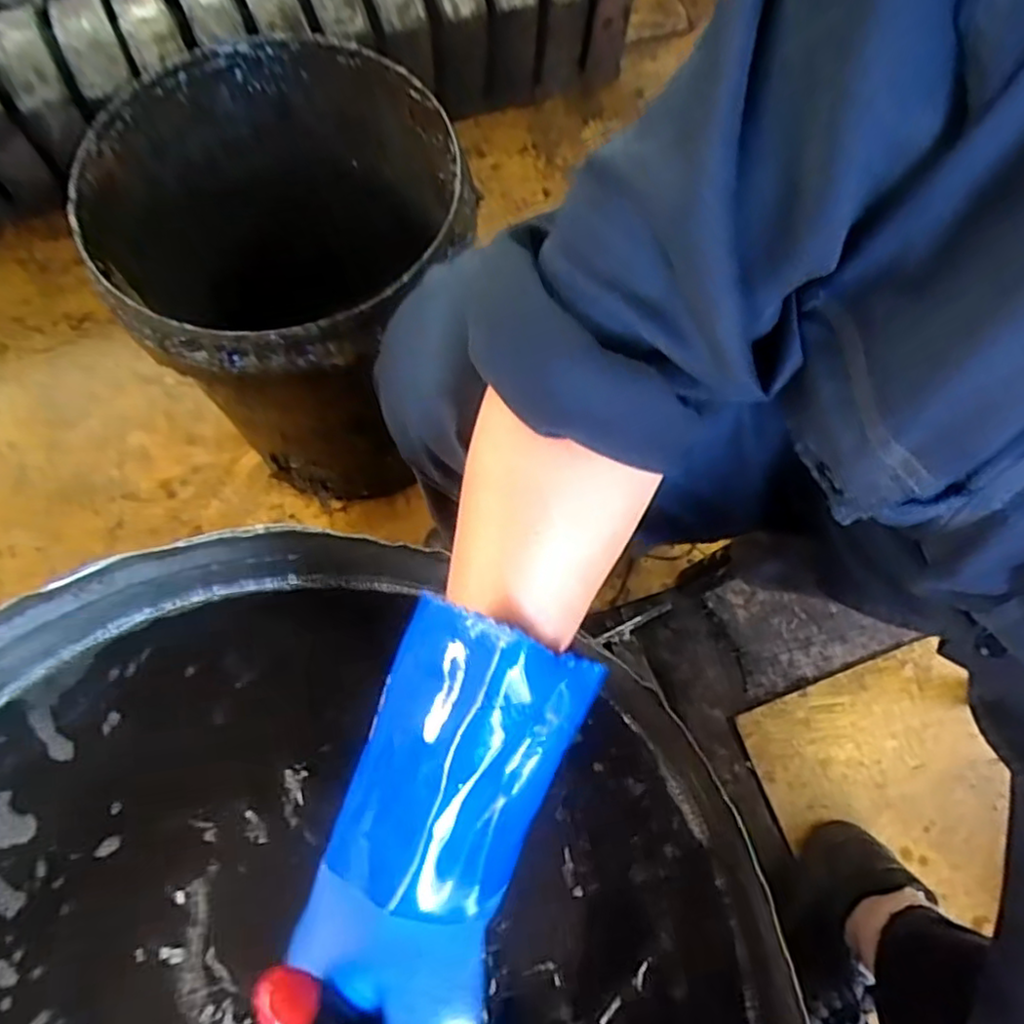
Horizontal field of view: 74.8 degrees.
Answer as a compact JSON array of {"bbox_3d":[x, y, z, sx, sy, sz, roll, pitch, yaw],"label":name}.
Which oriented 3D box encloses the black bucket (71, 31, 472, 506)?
[{"bbox_3d":[-0.193,-0.207,0.656,0.286,0.307,0.313,1,69,-1],"label":"black bucket"}]

